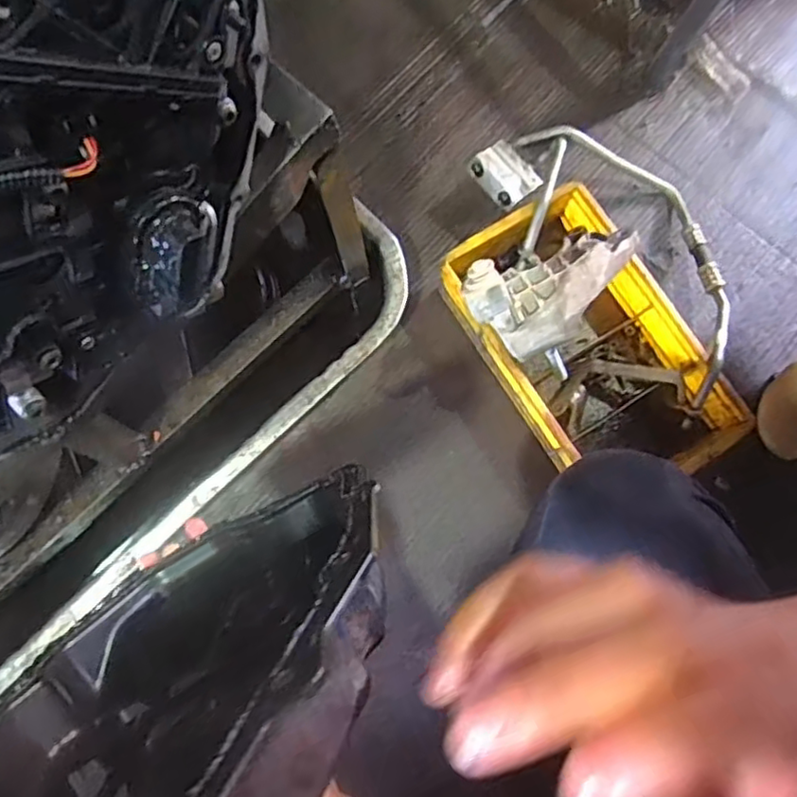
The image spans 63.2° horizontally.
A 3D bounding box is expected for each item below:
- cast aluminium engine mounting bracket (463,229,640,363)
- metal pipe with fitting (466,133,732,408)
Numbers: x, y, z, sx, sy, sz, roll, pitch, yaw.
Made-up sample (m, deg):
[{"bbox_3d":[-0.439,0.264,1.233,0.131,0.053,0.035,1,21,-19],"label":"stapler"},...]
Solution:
[{"bbox_3d":[0.170,-0.121,0.697,0.204,0.075,0.113,-27,79,-7],"label":"cast aluminium engine mounting bracket"},{"bbox_3d":[0.275,-0.195,0.788,0.388,0.083,0.230,43,80,8],"label":"metal pipe with fitting"}]

